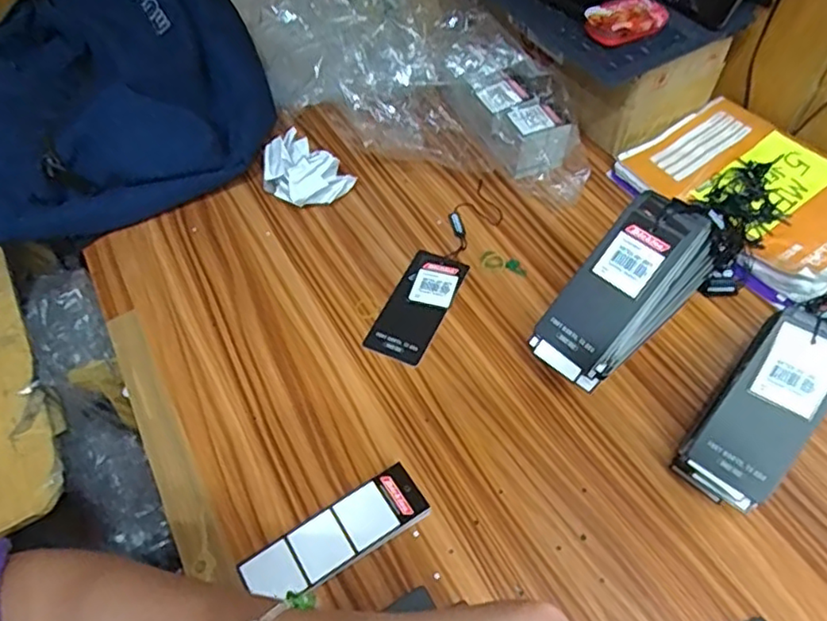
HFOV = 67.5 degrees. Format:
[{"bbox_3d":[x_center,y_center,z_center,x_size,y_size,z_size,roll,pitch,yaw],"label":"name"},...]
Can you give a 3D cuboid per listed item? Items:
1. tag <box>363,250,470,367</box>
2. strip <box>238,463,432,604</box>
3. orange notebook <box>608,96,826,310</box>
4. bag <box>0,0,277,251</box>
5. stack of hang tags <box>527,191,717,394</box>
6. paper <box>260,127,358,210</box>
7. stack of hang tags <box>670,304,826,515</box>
[{"bbox_3d":[0.004,-0.004,0.511,0.049,0.005,0.106,20,60,18],"label":"tag"},{"bbox_3d":[-0.048,0.146,0.395,0.117,0.018,0.037,-29,57,-17],"label":"strip"},{"bbox_3d":[0.301,-0.104,0.548,0.148,0.026,0.204,-27,57,-15],"label":"orange notebook"},{"bbox_3d":[-0.384,-0.206,0.615,0.457,0.109,0.311,-12,54,-5],"label":"bag"},{"bbox_3d":[0.151,-0.013,0.444,0.151,0.107,0.056,-36,60,-21],"label":"stack of hang tags"},{"bbox_3d":[-0.101,-0.129,0.574,0.069,0.059,0.055,-37,60,-21],"label":"paper"},{"bbox_3d":[0.223,0.063,0.392,0.055,0.037,0.128,36,93,26],"label":"stack of hang tags"}]

